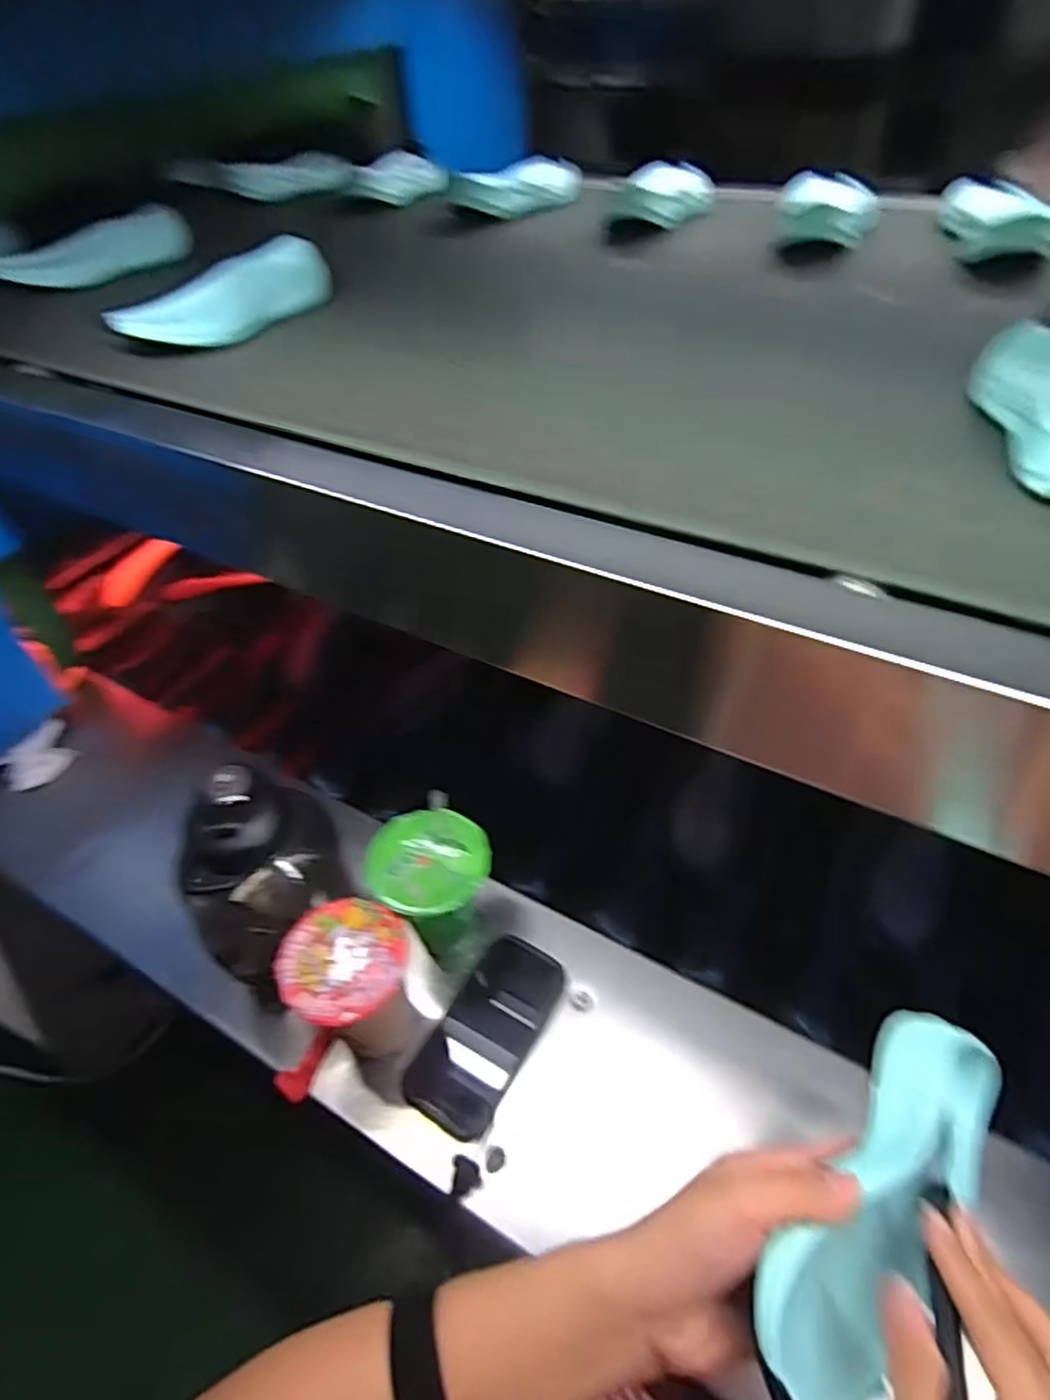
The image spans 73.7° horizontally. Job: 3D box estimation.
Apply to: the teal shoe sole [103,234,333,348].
[{"bbox_3d":[-0.252,-0.350,0.607,0.058,0.040,0.206,21,52,22],"label":"teal shoe sole"}]

